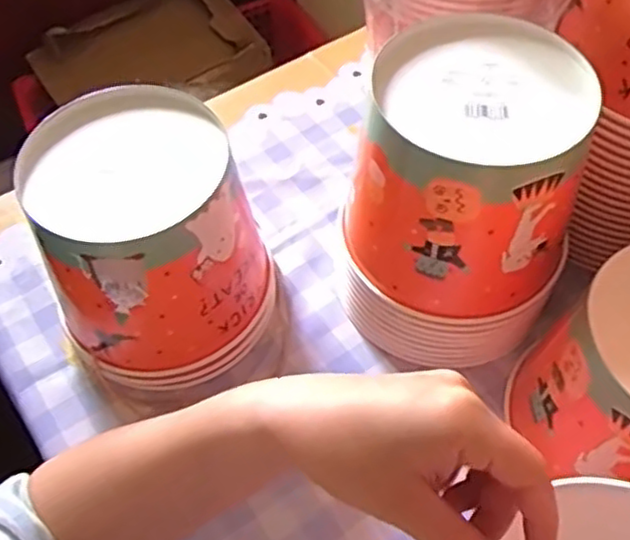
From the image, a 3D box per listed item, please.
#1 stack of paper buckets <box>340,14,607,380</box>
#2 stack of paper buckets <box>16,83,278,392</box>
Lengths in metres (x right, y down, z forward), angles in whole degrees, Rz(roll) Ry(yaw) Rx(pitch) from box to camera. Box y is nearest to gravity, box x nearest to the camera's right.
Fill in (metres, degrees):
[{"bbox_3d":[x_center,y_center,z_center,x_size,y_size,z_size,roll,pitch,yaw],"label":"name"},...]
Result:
[{"bbox_3d":[0.099,-0.041,0.478,0.141,0.193,0.137,10,57,9],"label":"stack of paper buckets"},{"bbox_3d":[-0.109,-0.017,0.485,0.139,0.158,0.137,-17,57,-9],"label":"stack of paper buckets"}]

